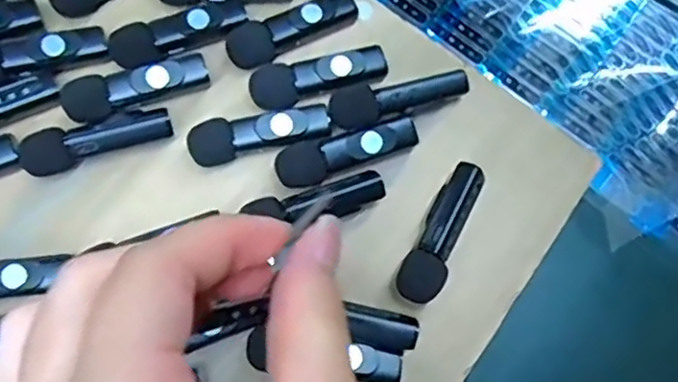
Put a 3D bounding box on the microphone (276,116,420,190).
[{"bbox_3d":[0.003,-0.018,0.300,0.063,0.020,0.021,-22,76,-7],"label":"microphone"}]

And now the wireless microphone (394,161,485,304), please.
[{"bbox_3d":[0.045,0.019,0.294,0.019,0.017,0.065,27,75,6],"label":"wireless microphone"}]

